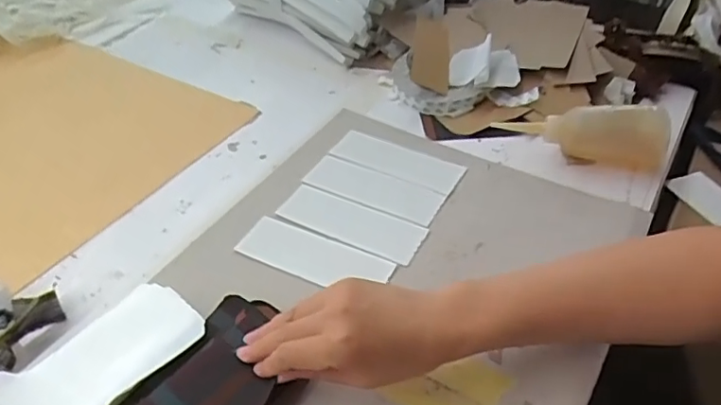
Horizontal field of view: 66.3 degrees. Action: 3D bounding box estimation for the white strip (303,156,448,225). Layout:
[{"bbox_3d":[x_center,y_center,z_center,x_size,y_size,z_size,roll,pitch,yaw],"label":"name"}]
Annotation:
[{"bbox_3d":[0.013,-0.016,0.577,0.145,0.004,0.051,19,47,21],"label":"white strip"}]

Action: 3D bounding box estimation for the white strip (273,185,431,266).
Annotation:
[{"bbox_3d":[-0.008,0.017,0.543,0.143,0.004,0.054,19,47,21],"label":"white strip"}]

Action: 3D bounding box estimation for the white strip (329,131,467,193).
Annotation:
[{"bbox_3d":[0.040,-0.048,0.607,0.139,0.008,0.054,19,47,22],"label":"white strip"}]

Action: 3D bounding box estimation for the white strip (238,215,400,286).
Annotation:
[{"bbox_3d":[-0.043,0.051,0.514,0.139,0.007,0.052,20,47,17],"label":"white strip"}]

